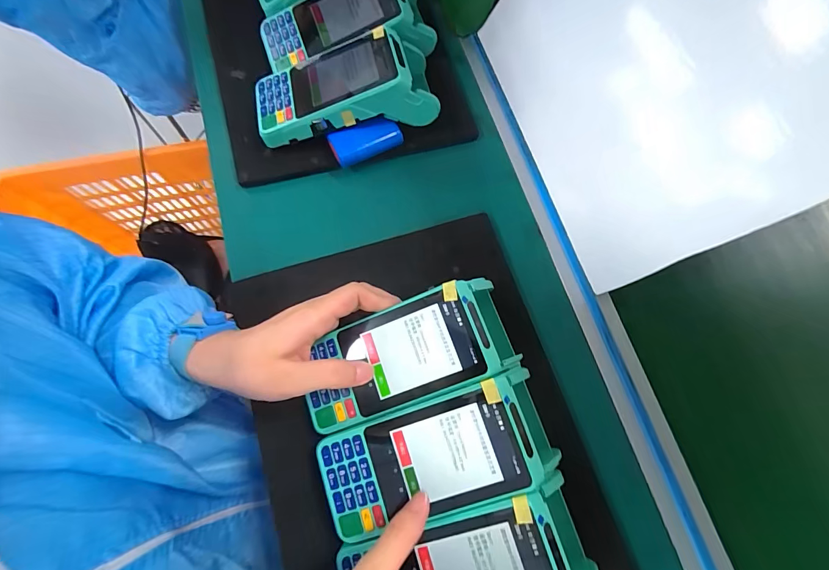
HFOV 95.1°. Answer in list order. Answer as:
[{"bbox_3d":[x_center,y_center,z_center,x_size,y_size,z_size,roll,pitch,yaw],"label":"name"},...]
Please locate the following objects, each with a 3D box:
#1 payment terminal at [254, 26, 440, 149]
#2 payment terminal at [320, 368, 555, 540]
[{"bbox_3d":[-0.069,-0.194,0.368,0.172,0.057,0.079,-10,75,-5],"label":"payment terminal"},{"bbox_3d":[0.015,0.123,0.277,0.160,0.040,0.074,-19,75,3],"label":"payment terminal"}]

